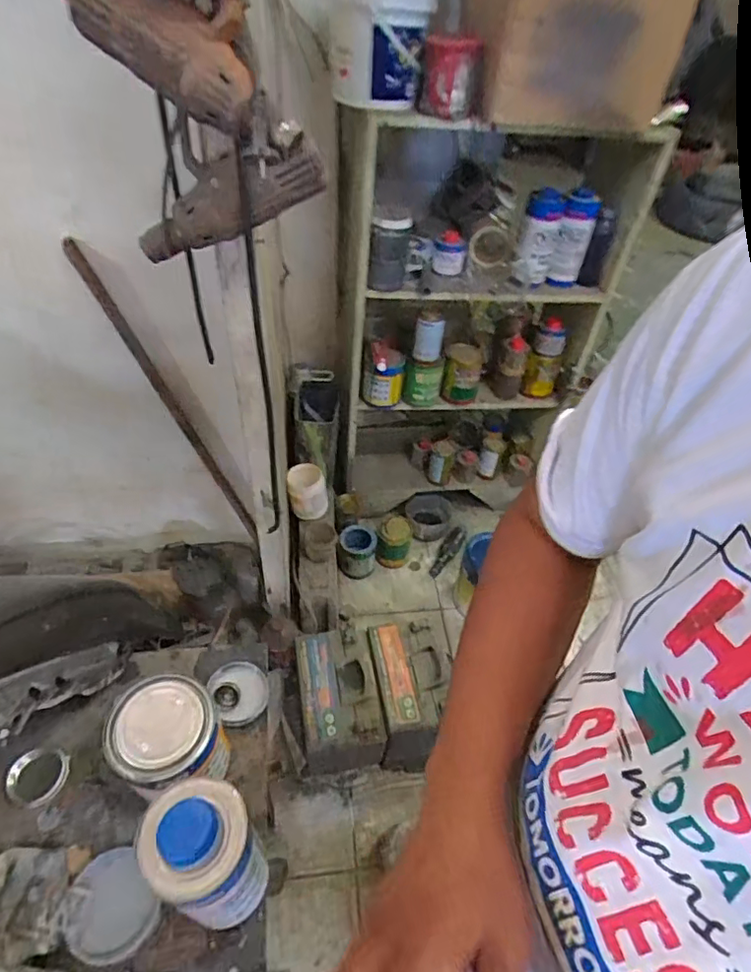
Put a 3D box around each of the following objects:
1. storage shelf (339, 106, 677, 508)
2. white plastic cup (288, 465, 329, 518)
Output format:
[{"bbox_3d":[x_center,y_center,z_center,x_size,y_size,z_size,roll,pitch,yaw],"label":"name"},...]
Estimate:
[{"bbox_3d":[0.252,-0.462,1.581,0.651,1.049,0.450,0,46,-5],"label":"storage shelf"},{"bbox_3d":[-0.184,0.023,1.505,0.104,0.135,0.081,-8,47,-12],"label":"white plastic cup"}]

